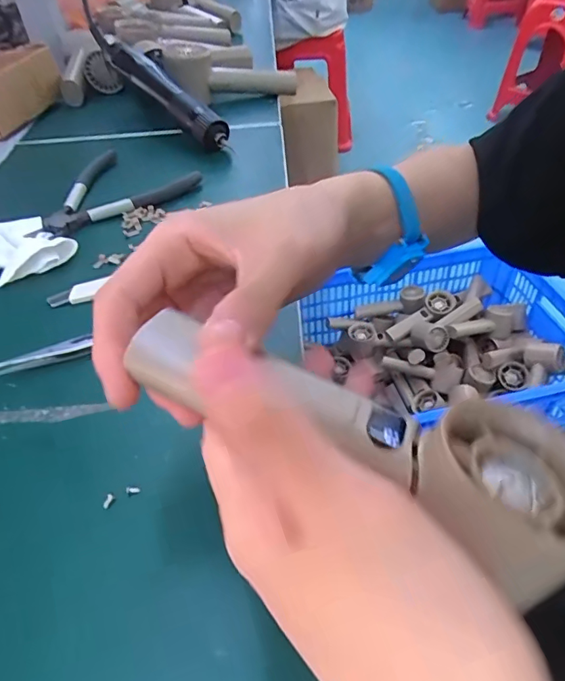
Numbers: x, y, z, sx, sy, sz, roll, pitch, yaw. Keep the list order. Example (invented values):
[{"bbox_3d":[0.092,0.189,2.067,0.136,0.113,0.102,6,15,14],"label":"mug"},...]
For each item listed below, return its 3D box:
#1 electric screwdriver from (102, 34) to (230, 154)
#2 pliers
[{"bbox_3d":[-0.133,-0.277,0.526,0.035,0.033,0.218,-36,70,-25],"label":"electric screwdriver"},{"bbox_3d":[-0.141,-0.136,0.432,0.120,0.010,0.143,3,45,8],"label":"pliers"}]

